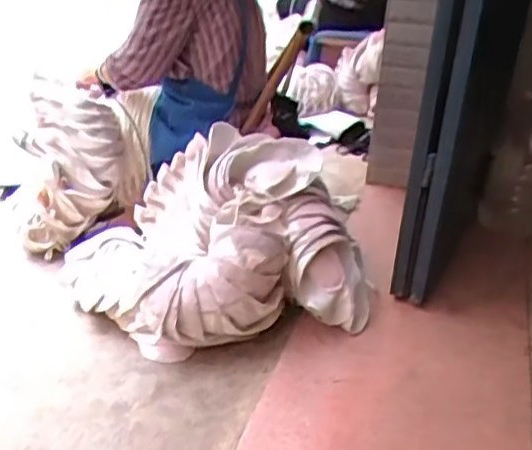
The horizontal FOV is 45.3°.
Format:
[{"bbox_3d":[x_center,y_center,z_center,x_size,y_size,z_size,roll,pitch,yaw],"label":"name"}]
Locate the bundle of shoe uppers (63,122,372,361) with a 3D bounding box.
[{"bbox_3d":[-0.106,0.031,1.468,0.618,0.368,0.403,-9,31,-21],"label":"bundle of shoe uppers"}]

